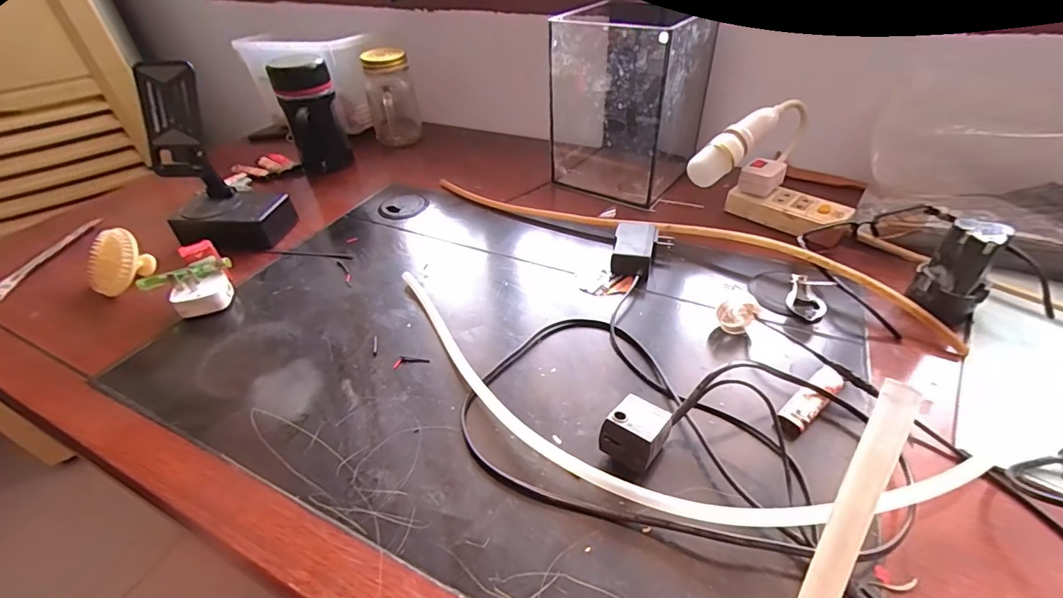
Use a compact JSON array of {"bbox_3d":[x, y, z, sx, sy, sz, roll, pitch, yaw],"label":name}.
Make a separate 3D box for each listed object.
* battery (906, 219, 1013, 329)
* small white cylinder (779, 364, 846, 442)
[{"bbox_3d":[0.364,-0.024,0.391,0.049,0.077,0.052,-33,48,-28],"label":"battery"},{"bbox_3d":[0.210,0.076,0.347,0.079,0.013,0.020,-32,47,-27],"label":"small white cylinder"}]

